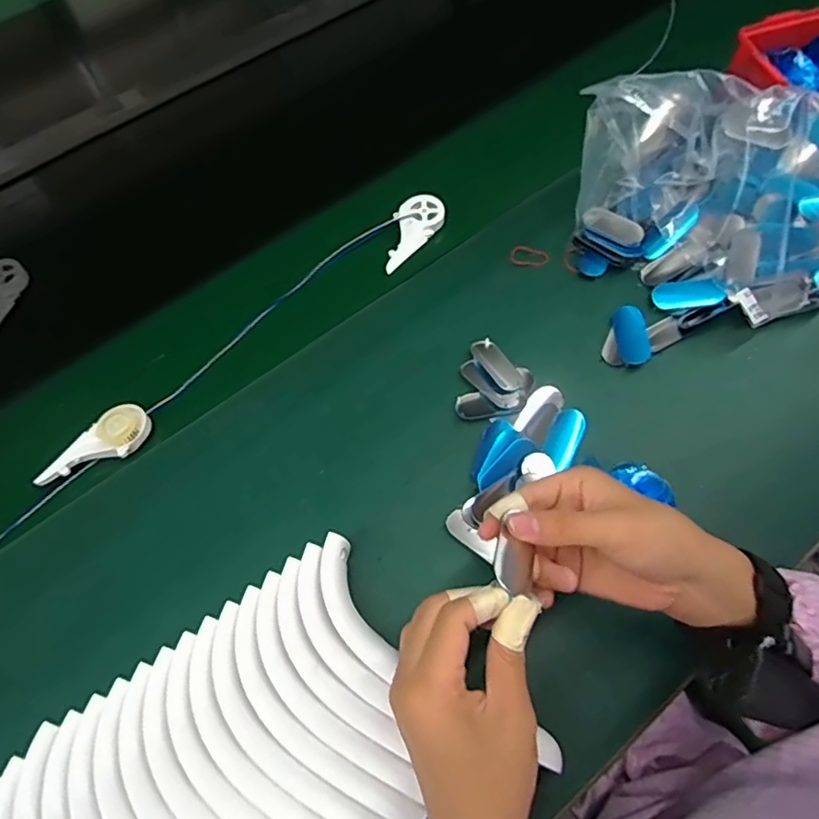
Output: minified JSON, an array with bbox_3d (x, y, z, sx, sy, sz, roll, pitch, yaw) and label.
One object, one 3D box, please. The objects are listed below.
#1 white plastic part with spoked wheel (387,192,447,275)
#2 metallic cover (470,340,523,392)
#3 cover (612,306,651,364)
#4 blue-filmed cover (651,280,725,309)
[{"bbox_3d":[-0.002,-0.179,0.575,0.043,0.018,0.091,32,70,16],"label":"white plastic part with spoked wheel"},{"bbox_3d":[0.076,-0.040,0.497,0.024,0.004,0.058,-31,67,-11],"label":"metallic cover"},{"bbox_3d":[0.197,-0.066,0.508,0.027,0.004,0.058,-12,62,19],"label":"cover"},{"bbox_3d":[0.250,-0.103,0.516,0.059,0.006,0.024,6,96,38],"label":"blue-filmed cover"}]

